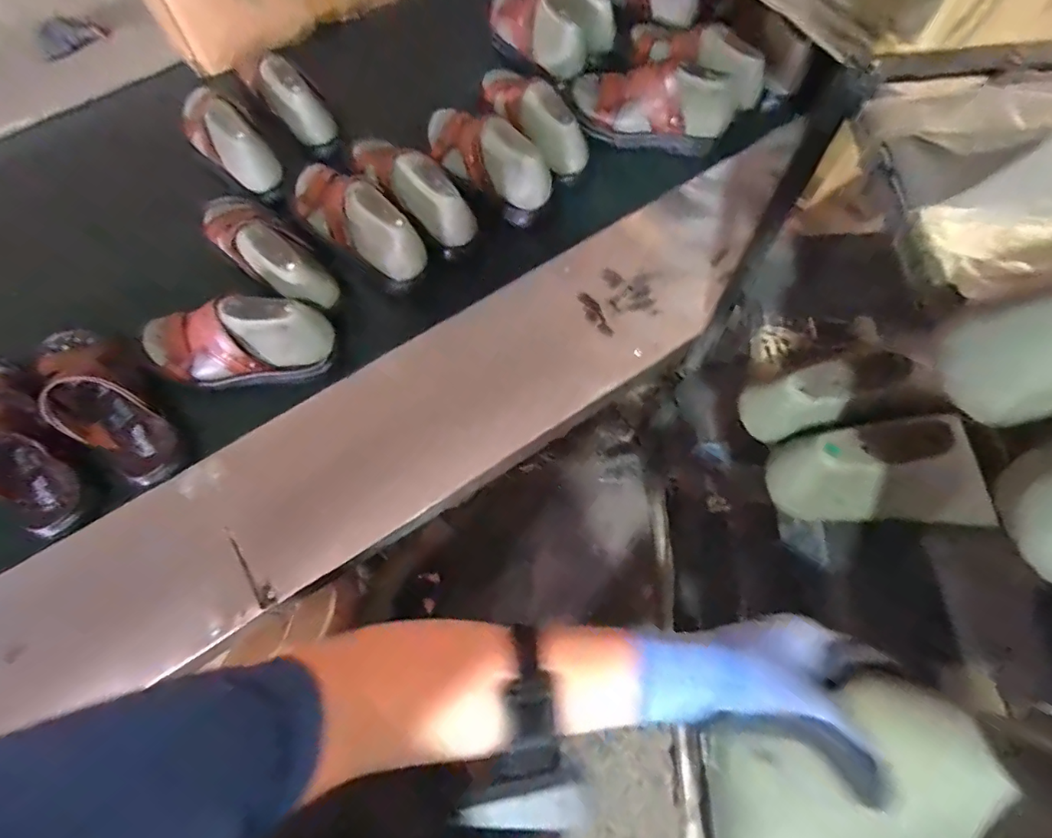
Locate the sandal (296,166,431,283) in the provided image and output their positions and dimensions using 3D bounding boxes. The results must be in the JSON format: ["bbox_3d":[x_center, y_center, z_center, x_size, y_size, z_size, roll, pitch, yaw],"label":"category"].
[{"bbox_3d":[-0.250,-0.283,0.738,0.215,0.100,0.080,40,74,17],"label":"sandal"}]

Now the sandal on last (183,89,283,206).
[{"bbox_3d":[-0.473,-0.447,0.785,0.080,0.109,0.227,-36,70,-12],"label":"sandal on last"}]

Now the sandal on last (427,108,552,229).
[{"bbox_3d":[-0.066,-0.406,0.788,0.107,0.102,0.220,-34,70,-11],"label":"sandal on last"}]

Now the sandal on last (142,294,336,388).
[{"bbox_3d":[-0.380,-0.094,0.676,0.242,0.132,0.076,5,67,4],"label":"sandal on last"}]

